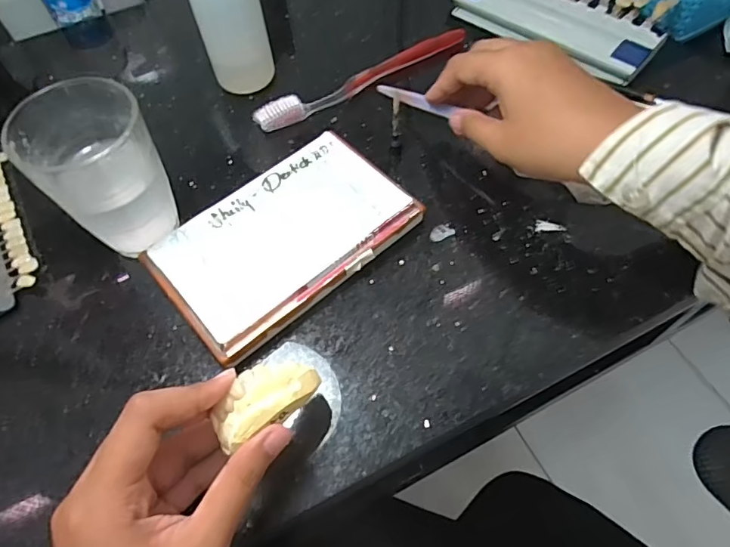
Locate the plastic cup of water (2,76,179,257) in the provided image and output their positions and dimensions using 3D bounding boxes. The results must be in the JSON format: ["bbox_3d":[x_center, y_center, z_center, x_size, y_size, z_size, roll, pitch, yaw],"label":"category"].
[{"bbox_3d":[-0.151,-0.058,0.292,0.063,0.094,0.067,-1,59,2],"label":"plastic cup of water"}]

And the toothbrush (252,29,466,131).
[{"bbox_3d":[0.001,-0.156,0.397,0.186,0.011,0.018,-28,62,-13],"label":"toothbrush"}]

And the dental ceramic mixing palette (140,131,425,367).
[{"bbox_3d":[-0.049,-0.021,0.312,0.148,0.022,0.092,-37,65,-18],"label":"dental ceramic mixing palette"}]

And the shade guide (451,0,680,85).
[{"bbox_3d":[0.164,-0.225,0.420,0.171,0.020,0.096,36,67,21],"label":"shade guide"}]

